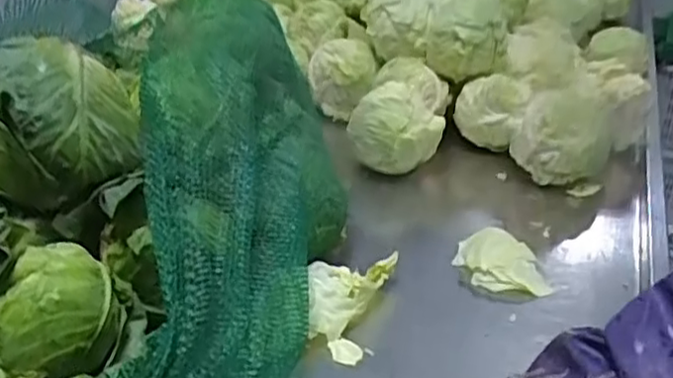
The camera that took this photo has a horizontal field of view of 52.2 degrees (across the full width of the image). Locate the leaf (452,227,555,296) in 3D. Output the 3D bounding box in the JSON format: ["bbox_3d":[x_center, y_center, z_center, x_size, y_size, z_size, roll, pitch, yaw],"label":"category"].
[{"bbox_3d":[0.191,0.083,0.786,0.106,0.038,0.074,10,30,16],"label":"leaf"}]

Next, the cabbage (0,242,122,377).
[{"bbox_3d":[-0.234,0.105,0.585,0.087,0.083,0.087,-7,30,-15],"label":"cabbage"}]

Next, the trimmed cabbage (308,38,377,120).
[{"bbox_3d":[0.008,-0.181,1.141,0.113,0.120,0.115,3,29,3],"label":"trimmed cabbage"}]

